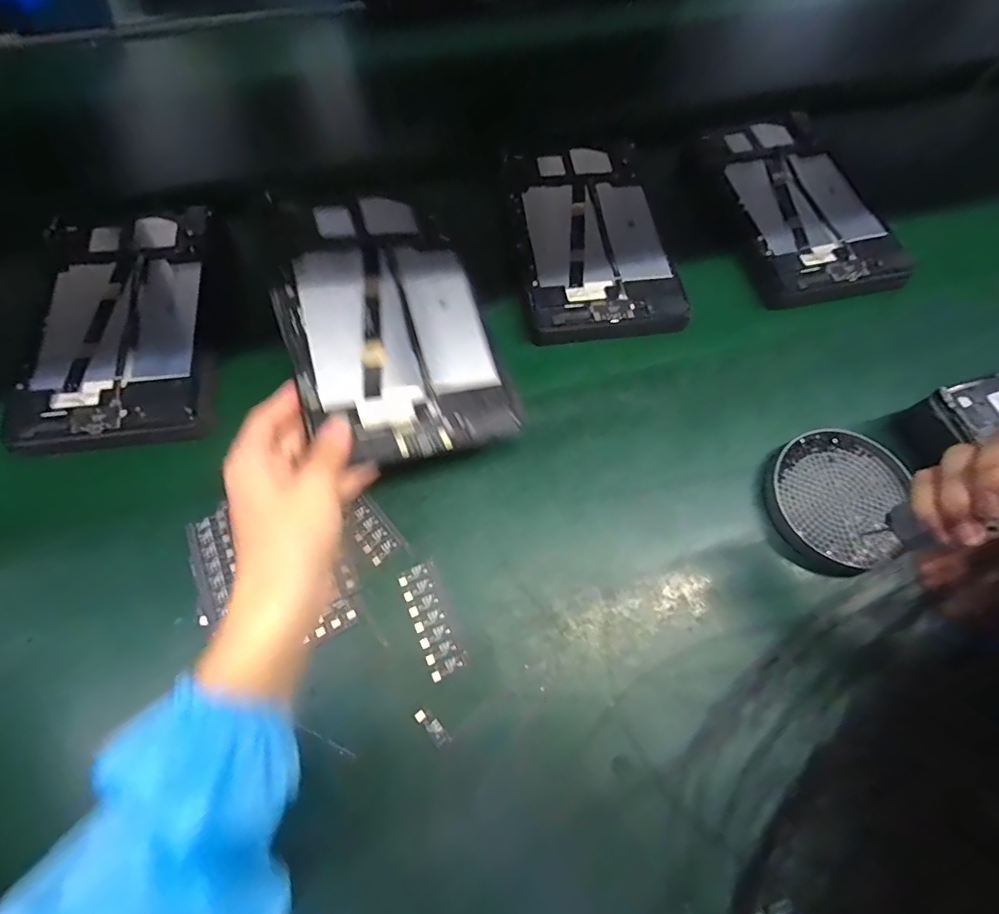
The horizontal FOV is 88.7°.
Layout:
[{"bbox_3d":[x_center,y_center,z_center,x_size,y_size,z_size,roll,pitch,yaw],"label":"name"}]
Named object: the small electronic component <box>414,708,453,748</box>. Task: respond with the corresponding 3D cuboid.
[{"bbox_3d":[-0.046,0.188,0.358,0.011,0.004,0.029,-39,75,-18],"label":"small electronic component"}]

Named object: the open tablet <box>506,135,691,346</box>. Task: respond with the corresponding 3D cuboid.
[{"bbox_3d":[0.094,-0.232,0.522,0.150,0.021,0.263,-4,67,-6],"label":"open tablet"}]

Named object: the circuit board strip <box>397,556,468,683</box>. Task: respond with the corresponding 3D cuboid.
[{"bbox_3d":[-0.051,0.121,0.382,0.029,0.004,0.081,-19,70,-12],"label":"circuit board strip"}]

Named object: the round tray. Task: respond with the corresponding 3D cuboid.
[{"bbox_3d":[0.272,0.036,0.417,0.107,0.031,0.109,1,67,-3],"label":"round tray"}]

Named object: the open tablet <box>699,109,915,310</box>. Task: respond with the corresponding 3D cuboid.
[{"bbox_3d":[0.314,-0.277,0.539,0.151,0.017,0.263,-4,67,-6],"label":"open tablet"}]

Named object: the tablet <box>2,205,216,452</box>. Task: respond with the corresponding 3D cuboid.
[{"bbox_3d":[-0.340,-0.123,0.461,0.151,0.007,0.246,-9,68,-4],"label":"tablet"}]

